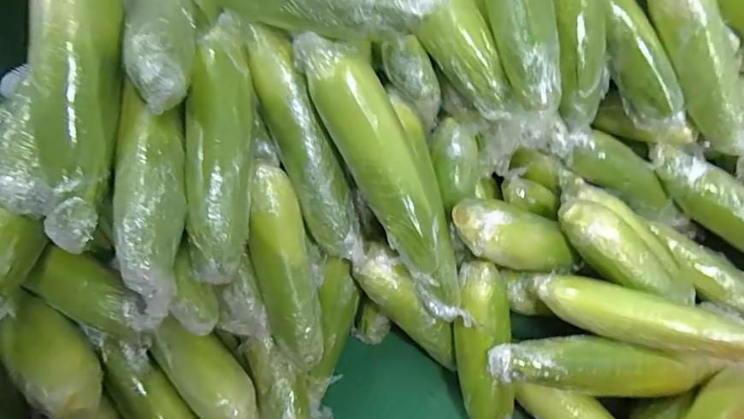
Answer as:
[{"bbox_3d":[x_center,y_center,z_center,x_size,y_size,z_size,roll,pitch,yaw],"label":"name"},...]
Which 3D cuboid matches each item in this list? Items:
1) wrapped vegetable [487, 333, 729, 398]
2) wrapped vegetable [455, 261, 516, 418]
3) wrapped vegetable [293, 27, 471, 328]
[{"bbox_3d":[0.236,0.158,0.476,0.242,0.055,0.053,6,62,2],"label":"wrapped vegetable"},{"bbox_3d":[0.121,0.162,0.496,0.058,0.041,0.217,-5,99,-4],"label":"wrapped vegetable"},{"bbox_3d":[0.025,-0.021,0.426,0.068,0.055,0.290,-35,112,-18],"label":"wrapped vegetable"}]

